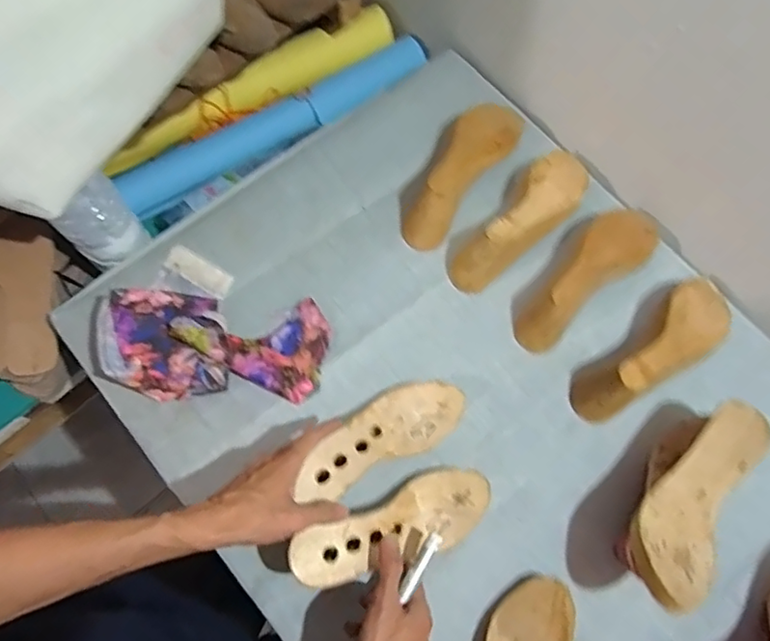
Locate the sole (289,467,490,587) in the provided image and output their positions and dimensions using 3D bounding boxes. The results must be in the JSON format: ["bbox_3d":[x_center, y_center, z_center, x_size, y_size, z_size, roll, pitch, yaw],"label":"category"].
[{"bbox_3d":[0.012,0.223,0.614,0.225,0.040,0.076,-14,71,-31],"label":"sole"}]

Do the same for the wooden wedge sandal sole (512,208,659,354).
[{"bbox_3d":[0.249,-0.057,0.717,0.226,0.082,0.081,-44,78,-2],"label":"wooden wedge sandal sole"}]

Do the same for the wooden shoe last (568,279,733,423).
[{"bbox_3d":[0.331,0.033,0.696,0.234,0.072,0.081,-36,76,-13],"label":"wooden shoe last"}]

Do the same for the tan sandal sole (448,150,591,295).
[{"bbox_3d":[0.182,-0.132,0.748,0.080,0.082,0.238,40,74,11],"label":"tan sandal sole"}]

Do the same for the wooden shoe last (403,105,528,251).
[{"bbox_3d":[0.104,-0.204,0.773,0.084,0.075,0.238,31,73,8],"label":"wooden shoe last"}]

